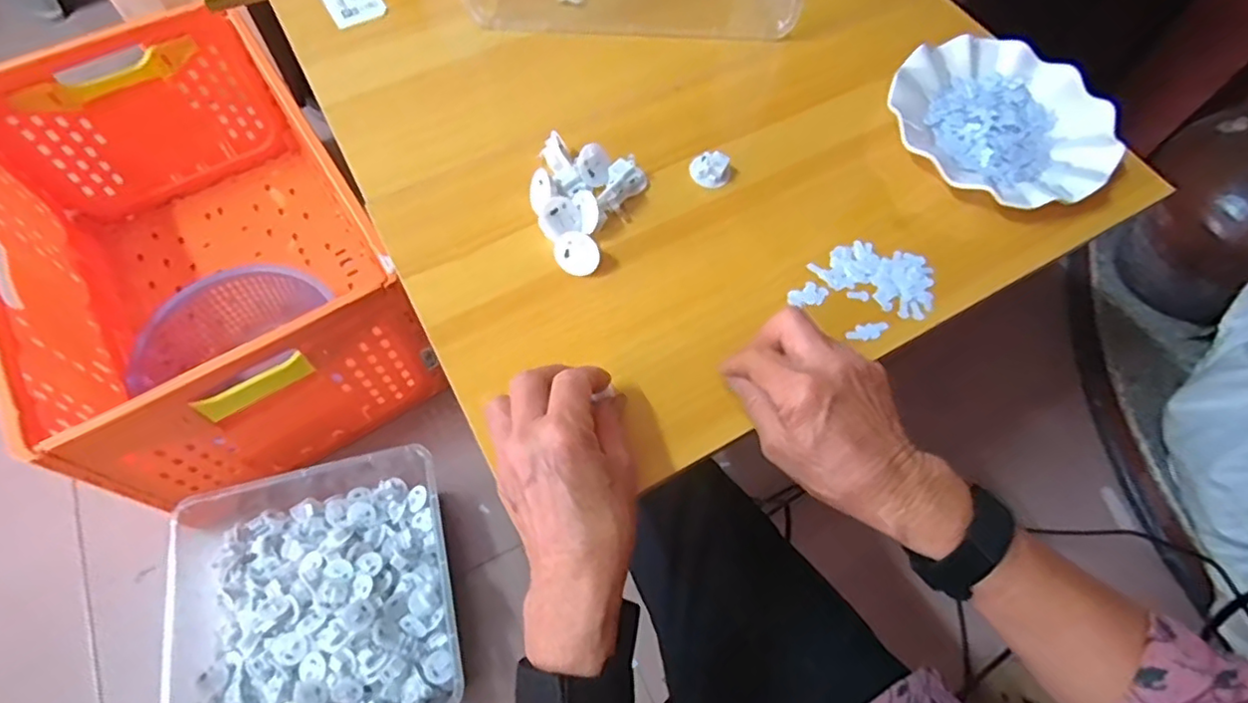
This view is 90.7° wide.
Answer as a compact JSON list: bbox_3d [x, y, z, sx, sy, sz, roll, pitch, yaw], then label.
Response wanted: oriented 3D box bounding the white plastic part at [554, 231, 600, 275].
[{"bbox_3d":[-0.034,-0.073,0.459,0.034,0.016,0.031,28,108,3],"label":"white plastic part"}]

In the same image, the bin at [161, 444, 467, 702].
[{"bbox_3d":[-0.365,0.291,0.727,0.328,0.082,0.317,-13,65,-8],"label":"bin"}]

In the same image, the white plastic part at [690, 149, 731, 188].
[{"bbox_3d":[0.070,-0.149,0.499,0.033,0.020,0.022,15,64,5],"label":"white plastic part"}]

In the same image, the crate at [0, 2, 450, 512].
[{"bbox_3d":[-0.597,-0.136,0.870,0.379,0.298,0.615,-33,69,-17],"label":"crate"}]

